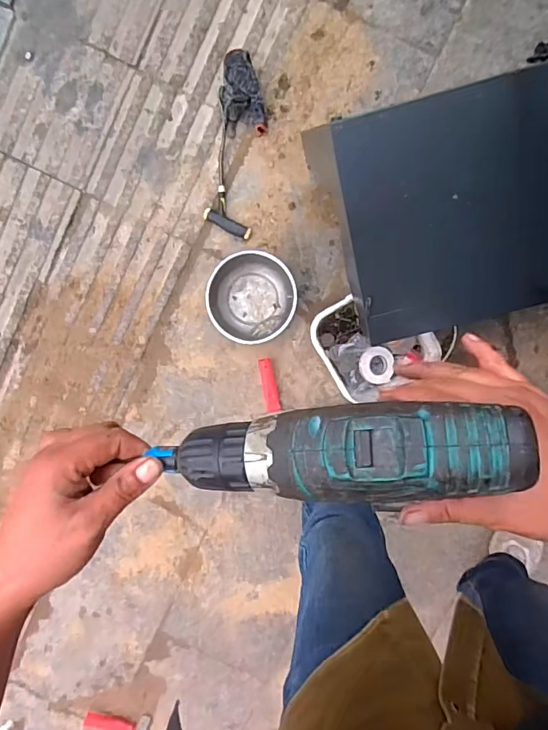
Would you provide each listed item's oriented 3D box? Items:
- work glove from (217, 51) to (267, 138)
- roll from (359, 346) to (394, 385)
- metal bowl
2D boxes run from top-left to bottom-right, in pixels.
[{"bbox_3d":[-0.075,-0.624,1.108,0.102,0.041,0.189,-6,96,2],"label":"work glove"},{"bbox_3d":[0.221,0.001,1.036,0.078,0.015,0.079,0,96,1],"label":"roll"},{"bbox_3d":[-0.052,-0.155,1.108,0.194,0.076,0.205,0,96,1],"label":"metal bowl"}]

